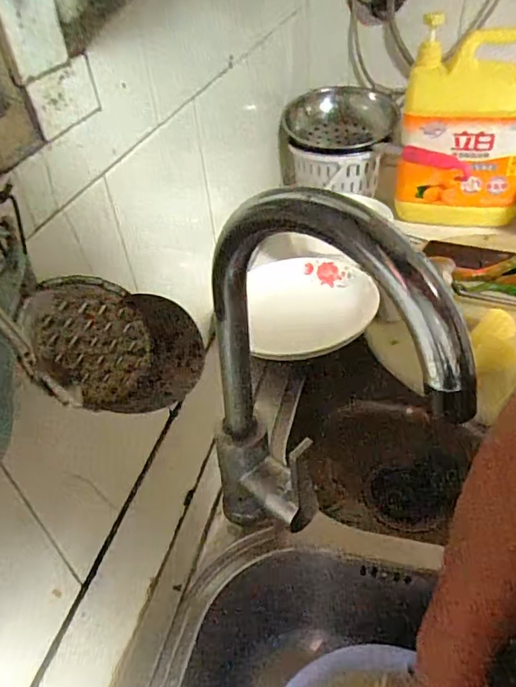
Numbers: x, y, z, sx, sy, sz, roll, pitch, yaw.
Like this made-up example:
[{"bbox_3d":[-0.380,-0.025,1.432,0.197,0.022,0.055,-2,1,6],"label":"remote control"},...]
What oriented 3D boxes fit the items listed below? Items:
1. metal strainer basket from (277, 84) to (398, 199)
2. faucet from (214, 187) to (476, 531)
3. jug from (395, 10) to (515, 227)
[{"bbox_3d":[0.131,-0.339,0.867,0.180,0.121,0.182,5,42,12],"label":"metal strainer basket"},{"bbox_3d":[0.032,0.053,0.332,0.184,0.311,0.042,27,50,32],"label":"faucet"},{"bbox_3d":[0.306,-0.303,0.750,0.178,0.253,0.102,11,43,17],"label":"jug"}]

